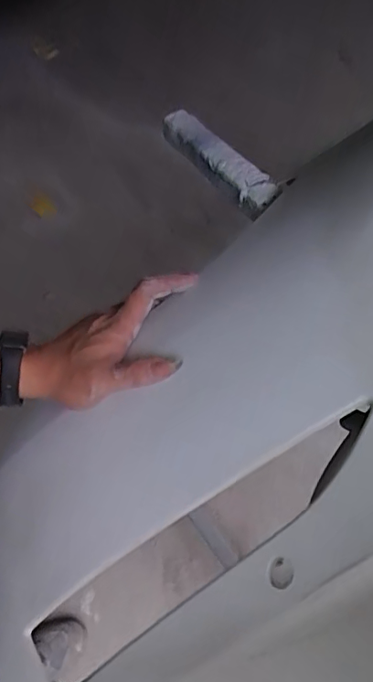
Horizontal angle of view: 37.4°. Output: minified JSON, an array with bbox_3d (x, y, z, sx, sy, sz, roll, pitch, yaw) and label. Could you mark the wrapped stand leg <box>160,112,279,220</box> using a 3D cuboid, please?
[{"bbox_3d":[0.031,-0.171,0.538,0.033,0.040,0.141,-37,70,-22],"label":"wrapped stand leg"}]

